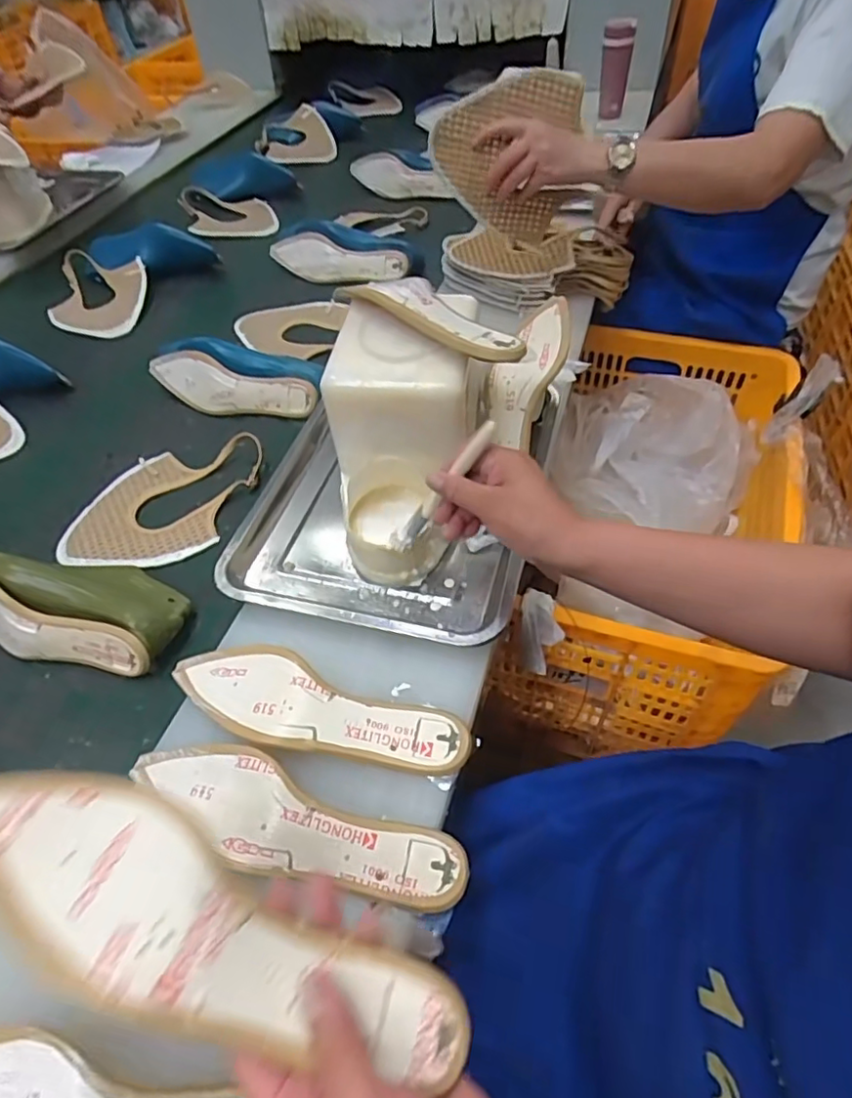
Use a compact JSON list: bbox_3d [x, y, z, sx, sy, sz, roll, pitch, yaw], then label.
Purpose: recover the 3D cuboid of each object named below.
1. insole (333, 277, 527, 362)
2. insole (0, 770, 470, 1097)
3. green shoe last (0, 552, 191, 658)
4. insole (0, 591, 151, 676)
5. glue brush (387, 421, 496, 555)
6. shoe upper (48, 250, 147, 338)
[{"bbox_3d":[0.009,-0.214,0.535,0.189,0.021,0.066,30,59,25],"label":"insole"},{"bbox_3d":[-0.106,0.172,0.275,0.259,0.036,0.074,24,55,4],"label":"insole"},{"bbox_3d":[-0.364,0.034,0.626,0.261,0.067,0.091,14,54,15],"label":"green shoe last"},{"bbox_3d":[-0.389,0.077,0.598,0.251,0.058,0.047,16,54,16],"label":"insole"},{"bbox_3d":[0.013,-0.050,0.505,0.021,0.145,0.026,14,44,-29],"label":"glue brush"},{"bbox_3d":[-0.602,-0.469,1.098,0.174,0.041,0.246,-5,51,0],"label":"shoe upper"}]

